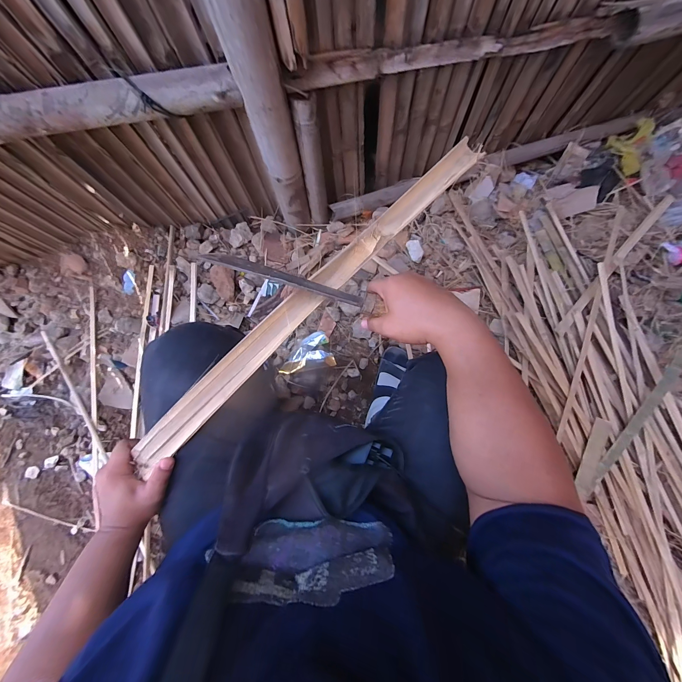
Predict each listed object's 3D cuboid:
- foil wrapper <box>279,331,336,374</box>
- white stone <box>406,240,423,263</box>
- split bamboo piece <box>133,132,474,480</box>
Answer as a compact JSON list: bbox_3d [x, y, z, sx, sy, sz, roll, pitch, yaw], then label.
[{"bbox_3d":[-0.091,0.031,0.760,0.147,0.016,0.092,-12,71,13],"label":"foil wrapper"},{"bbox_3d":[0.203,-0.247,0.791,0.037,0.014,0.060,-18,81,-5],"label":"white stone"},{"bbox_3d":[-0.043,-0.056,0.389,0.604,0.014,0.038,-43,83,-2],"label":"split bamboo piece"}]

